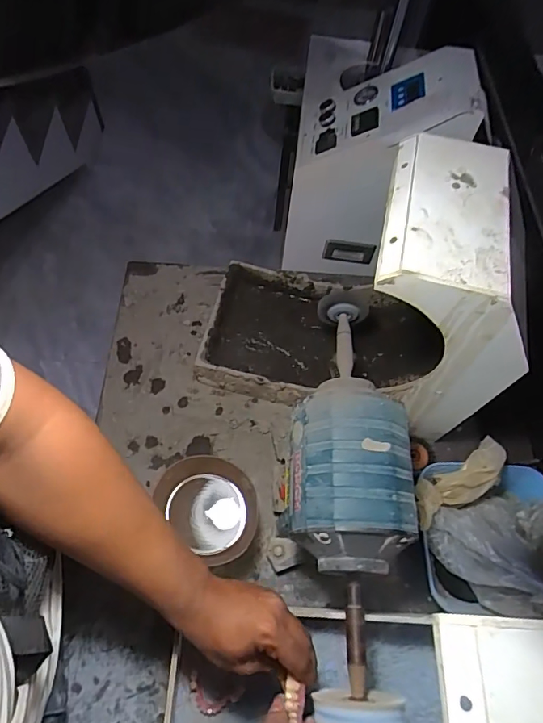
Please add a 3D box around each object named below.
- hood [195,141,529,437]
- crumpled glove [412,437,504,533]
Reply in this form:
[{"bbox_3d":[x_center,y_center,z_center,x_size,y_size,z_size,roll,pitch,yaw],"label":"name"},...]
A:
[{"bbox_3d":[0.094,-0.079,0.573,0.348,0.335,0.194,11,63,2],"label":"hood"},{"bbox_3d":[0.243,0.155,0.594,0.148,0.038,0.052,-26,67,-16],"label":"crumpled glove"}]

